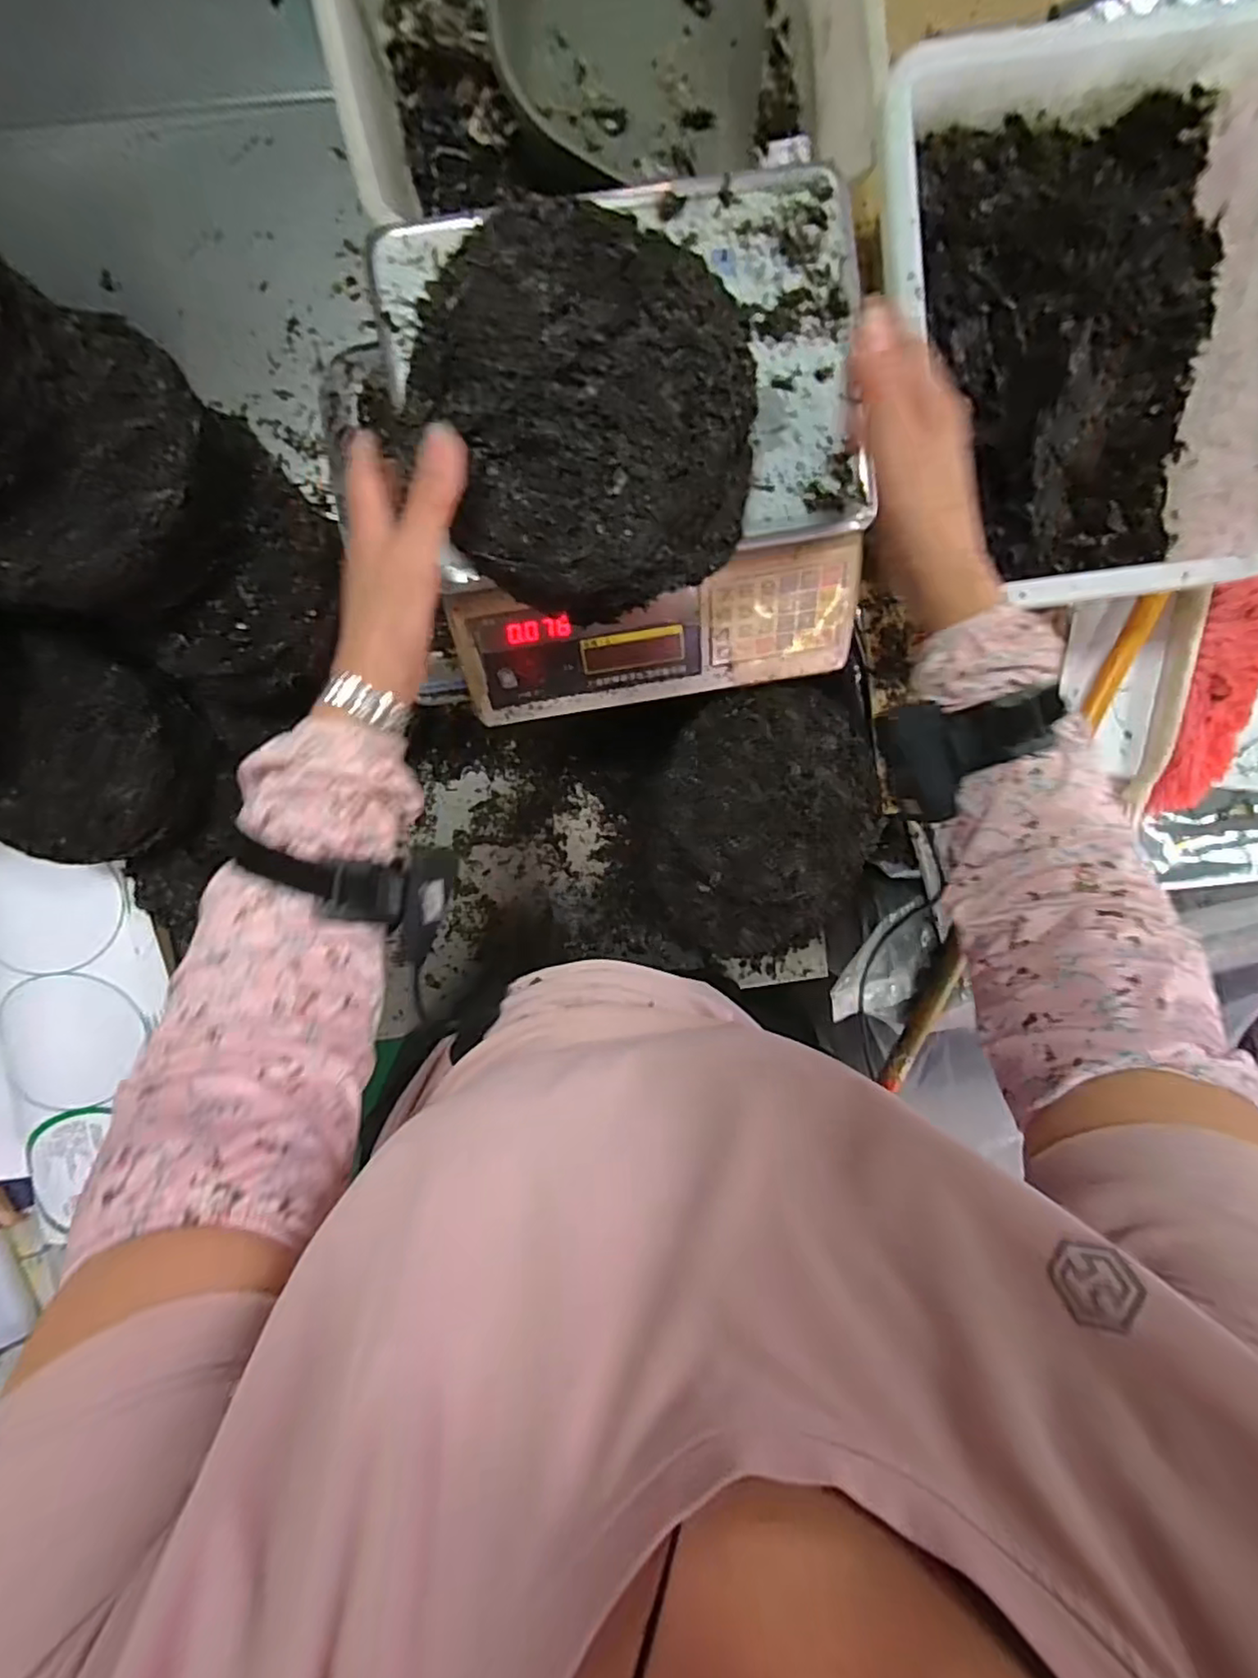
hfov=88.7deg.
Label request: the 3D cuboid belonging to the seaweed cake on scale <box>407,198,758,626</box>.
[{"bbox_3d":[-0.022,-0.245,0.372,0.182,0.032,0.212,-19,98,0],"label":"seaweed cake on scale"}]

